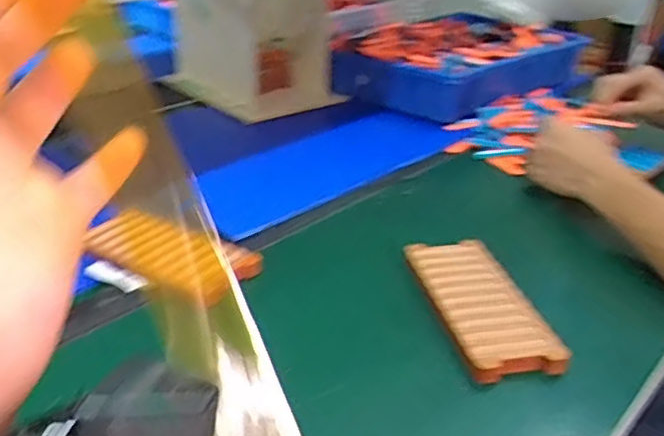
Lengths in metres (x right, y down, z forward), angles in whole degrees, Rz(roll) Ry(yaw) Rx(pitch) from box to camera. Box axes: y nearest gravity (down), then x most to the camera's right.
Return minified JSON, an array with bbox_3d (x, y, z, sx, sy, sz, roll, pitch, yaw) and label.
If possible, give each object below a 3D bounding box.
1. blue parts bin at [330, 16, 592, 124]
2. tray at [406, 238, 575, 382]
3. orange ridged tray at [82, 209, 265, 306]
[{"bbox_3d":[0.201,-0.267,1.066,0.376,0.091,0.277,-24,37,-39],"label":"blue parts bin"},{"bbox_3d":[0.122,0.071,0.530,0.081,0.018,0.168,-6,29,-12],"label":"tray"},{"bbox_3d":[-0.148,0.031,0.579,0.160,0.016,0.069,19,50,23],"label":"orange ridged tray"}]

